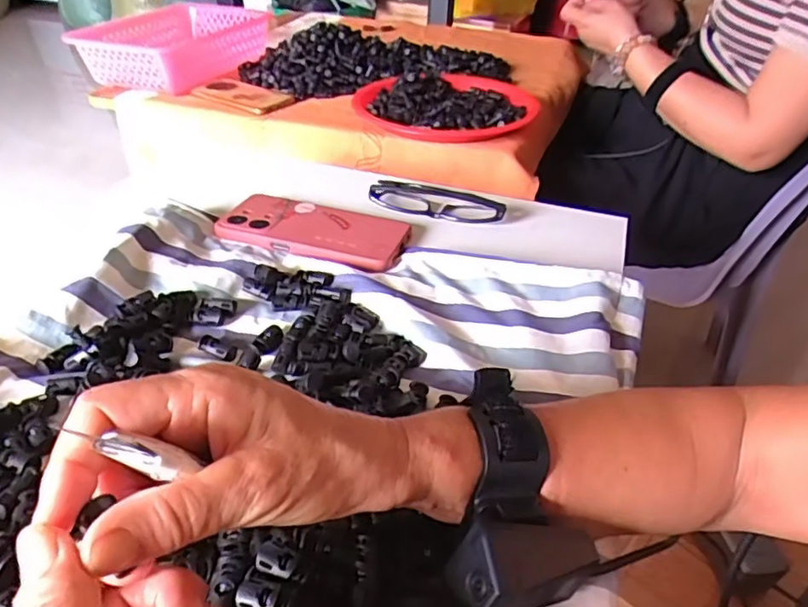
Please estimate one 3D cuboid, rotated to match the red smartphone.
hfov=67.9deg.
[{"bbox_3d":[-0.083,-0.071,0.548,0.169,0.006,0.093,8,37,7],"label":"red smartphone"}]

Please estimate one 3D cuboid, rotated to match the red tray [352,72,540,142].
[{"bbox_3d":[0.060,-0.300,0.878,0.255,0.028,0.272,3,37,0],"label":"red tray"}]

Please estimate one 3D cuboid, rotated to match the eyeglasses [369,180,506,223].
[{"bbox_3d":[0.033,-0.102,0.598,0.135,0.030,0.030,10,37,9],"label":"eyeglasses"}]

